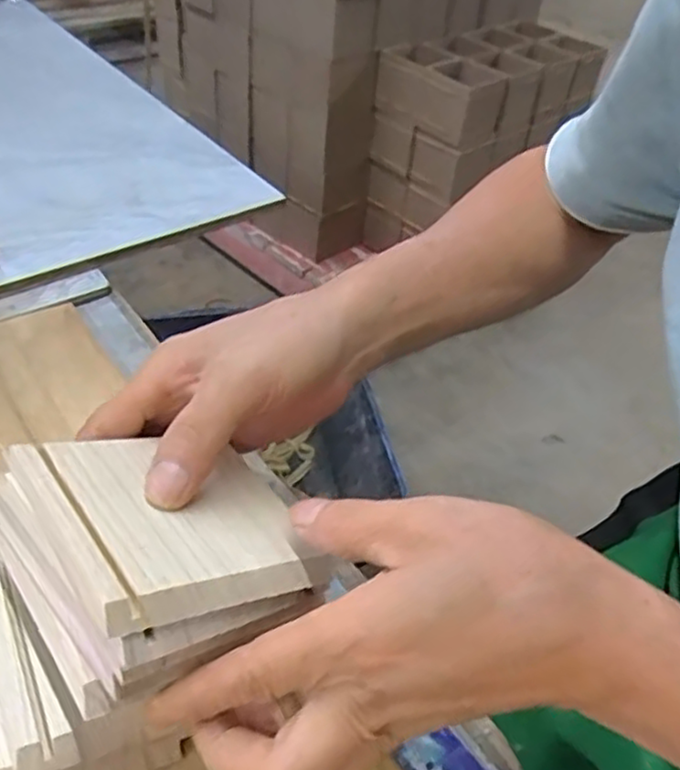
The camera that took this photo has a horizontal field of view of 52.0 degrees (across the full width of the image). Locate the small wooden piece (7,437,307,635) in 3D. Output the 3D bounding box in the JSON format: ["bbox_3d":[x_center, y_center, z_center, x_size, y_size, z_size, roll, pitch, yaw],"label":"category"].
[{"bbox_3d":[-0.062,0.047,0.261,0.093,0.007,0.088,0,31,-43],"label":"small wooden piece"}]

